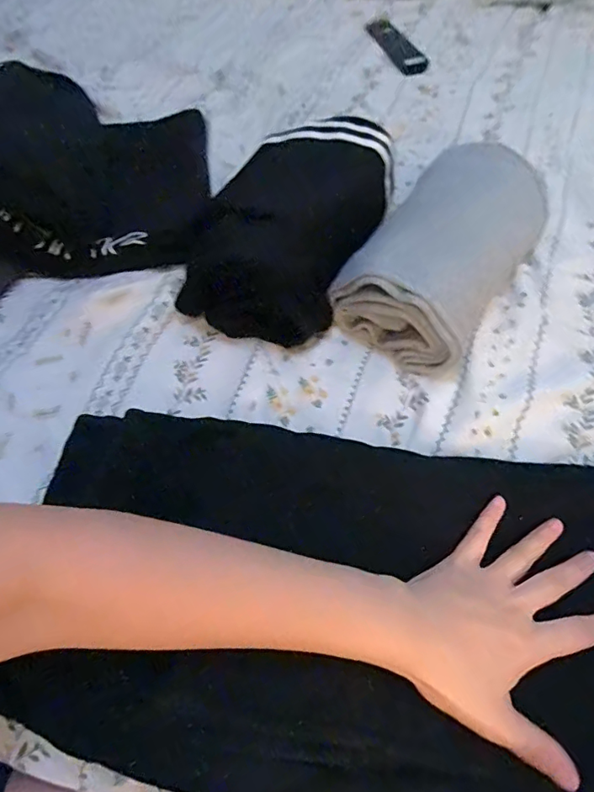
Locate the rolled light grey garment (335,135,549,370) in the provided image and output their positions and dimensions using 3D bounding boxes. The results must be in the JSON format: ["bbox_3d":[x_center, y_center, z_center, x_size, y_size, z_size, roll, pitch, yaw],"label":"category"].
[{"bbox_3d":[0.142,-0.138,0.479,0.134,0.078,0.220,32,62,19],"label":"rolled light grey garment"}]

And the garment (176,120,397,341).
[{"bbox_3d":[-0.004,-0.170,0.488,0.146,0.094,0.228,21,59,13],"label":"garment"}]

